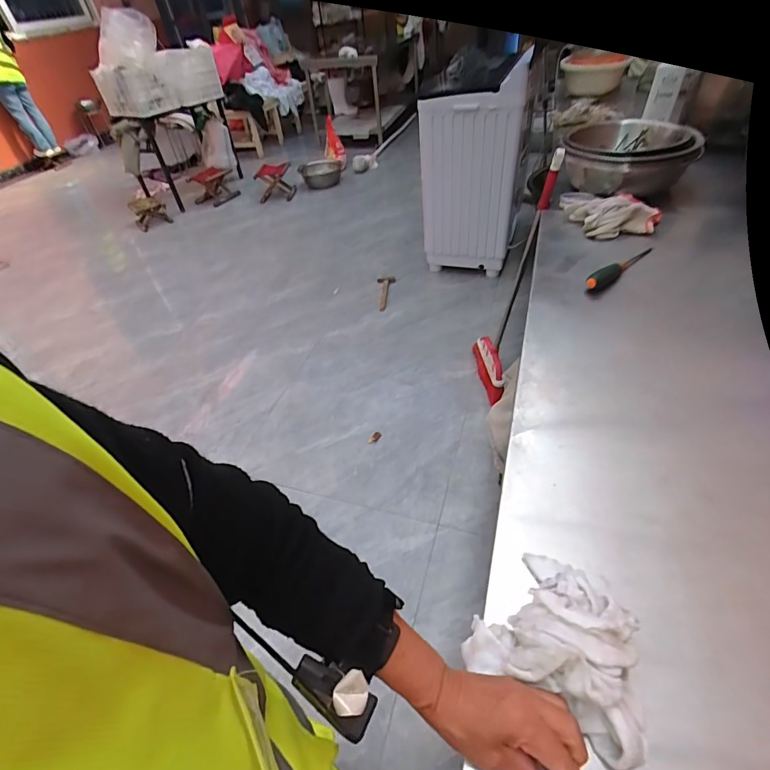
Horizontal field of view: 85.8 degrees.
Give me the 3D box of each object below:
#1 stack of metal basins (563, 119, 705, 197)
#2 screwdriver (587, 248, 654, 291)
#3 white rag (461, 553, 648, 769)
[{"bbox_3d":[0.651,-0.620,1.135,0.299,0.131,0.299,11,47,15],"label":"stack of metal basins"},{"bbox_3d":[0.489,-0.248,0.850,0.221,0.027,0.031,-32,51,-24],"label":"screwdriver"},{"bbox_3d":[0.170,0.235,0.385,0.151,0.069,0.141,25,53,27],"label":"white rag"}]

